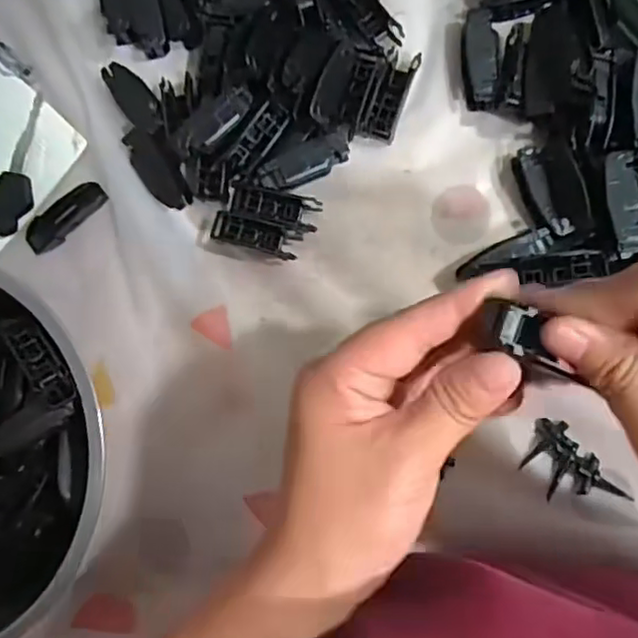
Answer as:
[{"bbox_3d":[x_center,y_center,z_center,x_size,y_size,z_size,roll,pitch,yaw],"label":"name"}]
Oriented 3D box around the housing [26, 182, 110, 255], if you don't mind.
[{"bbox_3d":[-0.144,-0.058,0.358,0.054,0.006,0.018,-37,82,5],"label":"housing"}]

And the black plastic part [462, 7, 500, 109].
[{"bbox_3d":[0.085,-0.136,0.335,0.018,0.013,0.049,-1,87,8],"label":"black plastic part"}]

